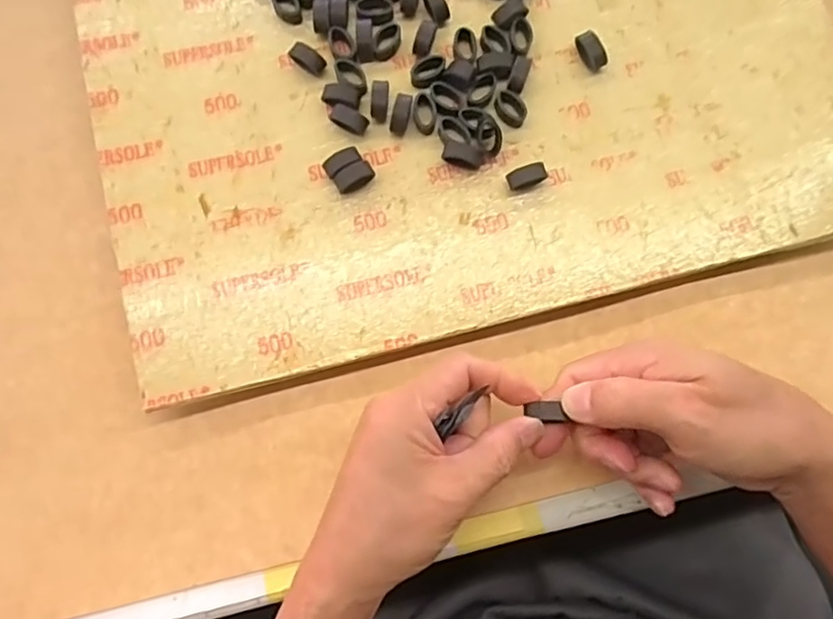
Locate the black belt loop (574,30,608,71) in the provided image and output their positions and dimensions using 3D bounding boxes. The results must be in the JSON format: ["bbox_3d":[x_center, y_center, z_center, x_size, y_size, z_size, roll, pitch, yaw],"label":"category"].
[{"bbox_3d":[0.103,-0.152,0.361,0.011,0.012,0.022,-28,79,-5],"label":"black belt loop"}]

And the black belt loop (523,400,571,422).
[{"bbox_3d":[0.061,0.049,0.294,0.018,0.006,0.011,-4,78,-1],"label":"black belt loop"}]

